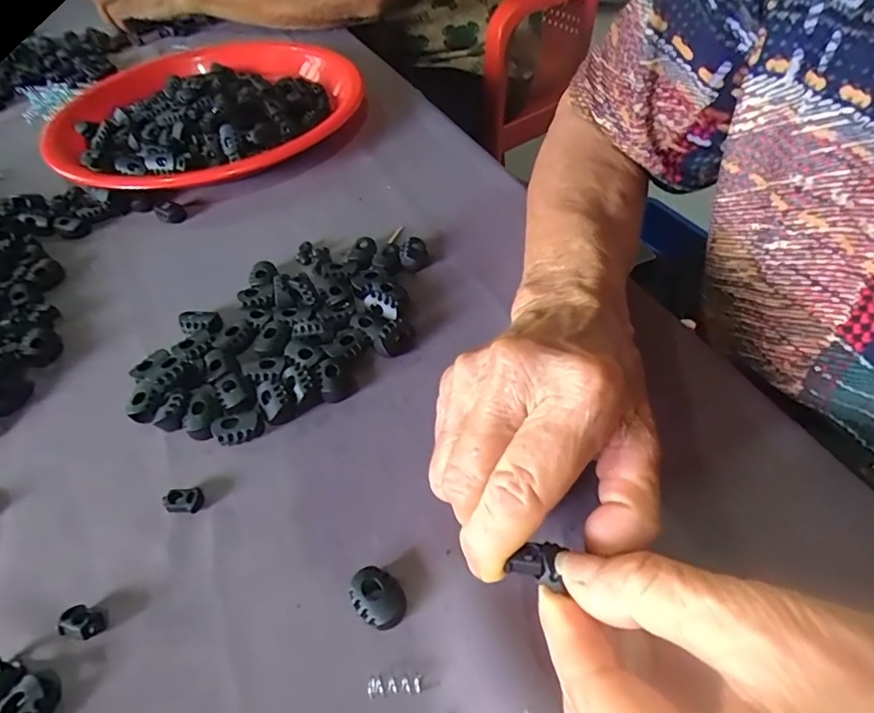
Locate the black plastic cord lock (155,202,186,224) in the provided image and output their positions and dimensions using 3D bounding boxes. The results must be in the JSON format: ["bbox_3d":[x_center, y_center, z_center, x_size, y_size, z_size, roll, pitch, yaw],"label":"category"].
[{"bbox_3d":[-0.191,-0.103,0.375,0.017,0.010,0.020,-29,53,-18],"label":"black plastic cord lock"}]

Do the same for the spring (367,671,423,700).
[{"bbox_3d":[-0.015,0.112,0.179,0.019,0.004,0.007,-7,49,0],"label":"spring"}]

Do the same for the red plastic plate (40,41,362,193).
[{"bbox_3d":[-0.191,-0.212,0.443,0.241,0.045,0.238,-3,49,3],"label":"red plastic plate"}]

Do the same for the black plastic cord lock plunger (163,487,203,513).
[{"bbox_3d":[-0.110,0.063,0.227,0.015,0.007,0.009,-3,49,3],"label":"black plastic cord lock plunger"}]

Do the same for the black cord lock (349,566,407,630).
[{"bbox_3d":[-0.022,0.089,0.194,0.017,0.008,0.023,-36,55,-23],"label":"black cord lock"}]

